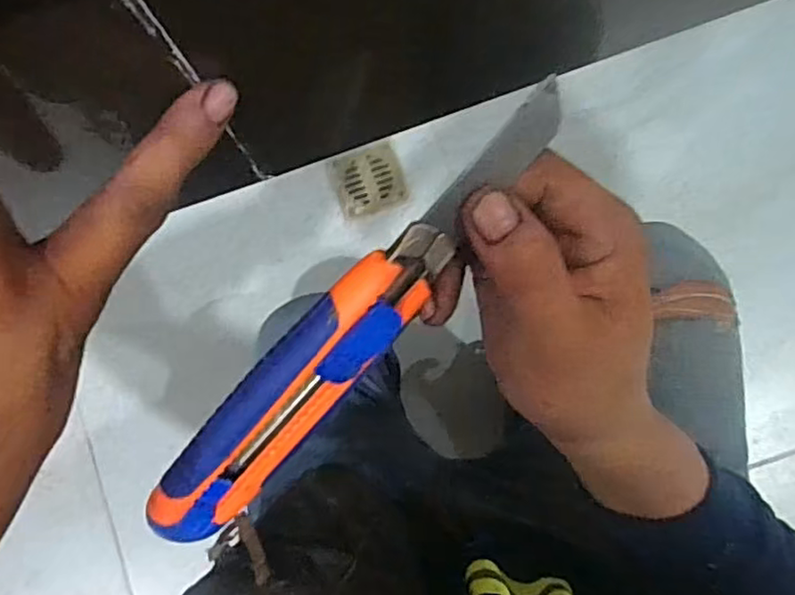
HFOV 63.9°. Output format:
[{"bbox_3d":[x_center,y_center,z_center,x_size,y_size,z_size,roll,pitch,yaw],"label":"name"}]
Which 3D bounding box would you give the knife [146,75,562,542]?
[{"bbox_3d":[-0.018,0.013,0.215,0.030,0.019,0.200,43,104,3],"label":"knife"}]

